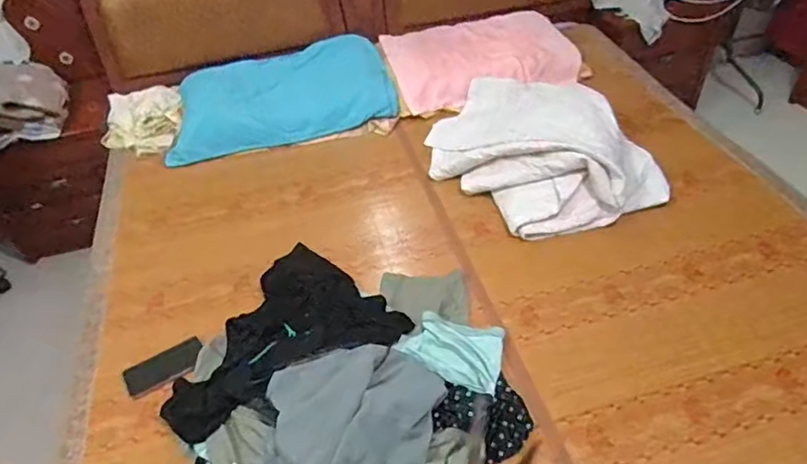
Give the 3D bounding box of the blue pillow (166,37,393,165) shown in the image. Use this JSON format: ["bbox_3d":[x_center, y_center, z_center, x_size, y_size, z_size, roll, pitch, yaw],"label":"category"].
[{"bbox_3d":[-0.407,-0.443,1.866,0.725,0.145,0.390,-14,44,-9],"label":"blue pillow"}]

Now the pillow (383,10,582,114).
[{"bbox_3d":[0.254,-0.572,1.850,0.574,0.135,0.353,-11,43,-6],"label":"pillow"}]

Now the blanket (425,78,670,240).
[{"bbox_3d":[0.356,-0.269,1.604,0.548,0.144,0.669,-14,44,-6],"label":"blanket"}]

